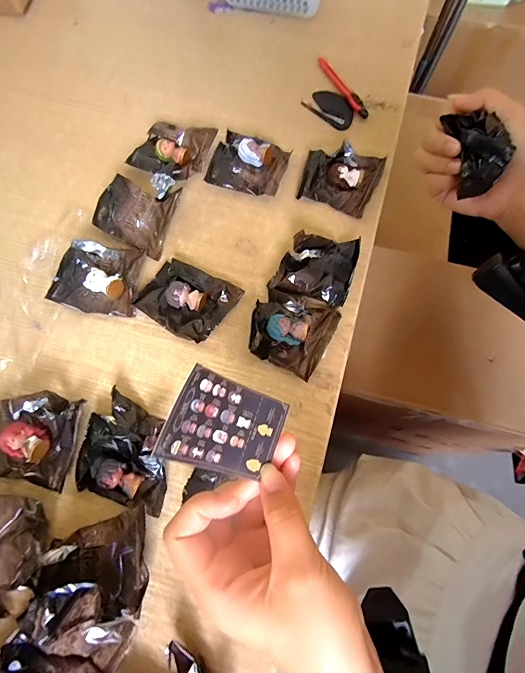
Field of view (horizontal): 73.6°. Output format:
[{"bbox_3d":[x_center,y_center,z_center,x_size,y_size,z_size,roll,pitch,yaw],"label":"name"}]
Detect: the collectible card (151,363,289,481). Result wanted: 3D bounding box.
[{"bbox_3d":[-0.017,0.045,0.178,0.066,0.006,0.043,30,73,-36],"label":"collectible card"}]

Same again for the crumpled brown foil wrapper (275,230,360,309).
[{"bbox_3d":[0.060,-0.076,0.371,0.071,0.032,0.074,15,71,5],"label":"crumpled brown foil wrapper"}]

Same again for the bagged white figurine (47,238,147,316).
[{"bbox_3d":[-0.172,-0.064,0.370,0.080,0.026,0.075,6,70,2],"label":"bagged white figurine"}]

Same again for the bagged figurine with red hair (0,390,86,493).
[{"bbox_3d":[-0.211,0.090,0.316,0.087,0.026,0.077,10,70,3],"label":"bagged figurine with red hair"}]

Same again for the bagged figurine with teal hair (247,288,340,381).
[{"bbox_3d":[0.029,-0.008,0.351,0.080,0.030,0.081,23,72,7],"label":"bagged figurine with teal hair"}]

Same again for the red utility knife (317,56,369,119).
[{"bbox_3d":[0.109,-0.339,0.476,0.018,0.012,0.121,-22,72,-8],"label":"red utility knife"}]

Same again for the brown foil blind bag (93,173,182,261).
[{"bbox_3d":[-0.146,-0.138,0.391,0.080,0.034,0.073,14,71,4],"label":"brown foil blind bag"}]

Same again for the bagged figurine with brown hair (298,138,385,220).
[{"bbox_3d":[0.092,-0.190,0.413,0.085,0.028,0.079,20,71,6],"label":"bagged figurine with brown hair"}]

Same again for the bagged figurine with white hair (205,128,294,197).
[{"bbox_3d":[-0.016,-0.208,0.422,0.087,0.028,0.079,14,71,4],"label":"bagged figurine with white hair"}]

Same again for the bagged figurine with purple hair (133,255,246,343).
[{"bbox_3d":[-0.080,-0.041,0.364,0.090,0.023,0.073,29,72,9],"label":"bagged figurine with purple hair"}]

